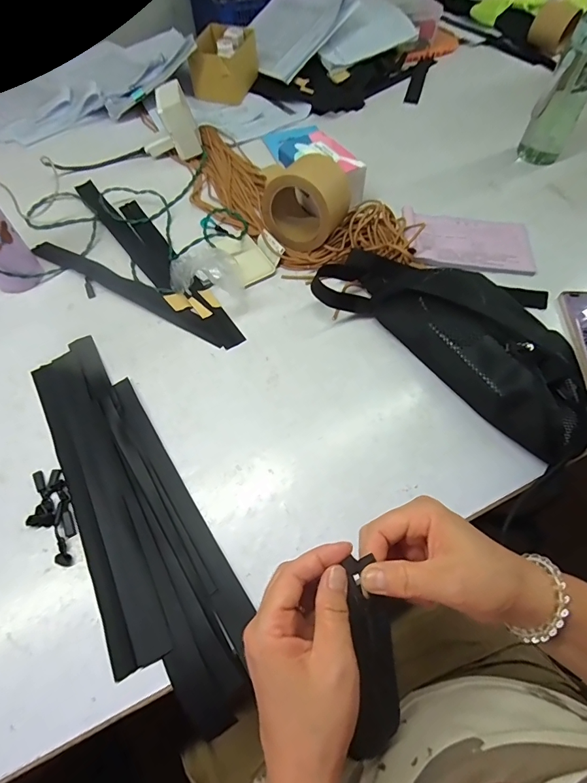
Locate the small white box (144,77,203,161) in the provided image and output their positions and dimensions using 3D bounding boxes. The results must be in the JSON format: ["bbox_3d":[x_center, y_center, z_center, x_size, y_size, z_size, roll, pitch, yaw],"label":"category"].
[{"bbox_3d":[-0.218,-0.467,0.682,0.099,0.090,0.073,-11,59,-7],"label":"small white box"}]

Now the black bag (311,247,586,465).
[{"bbox_3d":[0.200,-0.079,0.478,0.352,0.080,0.151,37,65,20],"label":"black bag"}]

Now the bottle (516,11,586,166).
[{"bbox_3d":[0.453,-0.493,0.649,0.072,0.217,0.074,31,63,18],"label":"bottle"}]

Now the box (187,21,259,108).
[{"bbox_3d":[-0.143,-0.684,0.824,0.111,0.092,0.142,9,59,5],"label":"box"}]

